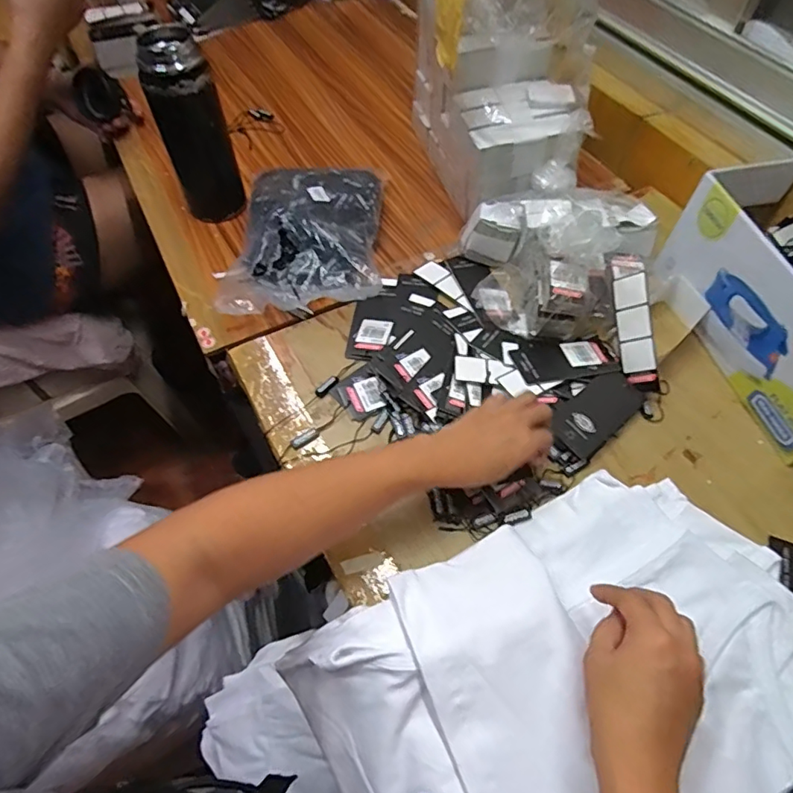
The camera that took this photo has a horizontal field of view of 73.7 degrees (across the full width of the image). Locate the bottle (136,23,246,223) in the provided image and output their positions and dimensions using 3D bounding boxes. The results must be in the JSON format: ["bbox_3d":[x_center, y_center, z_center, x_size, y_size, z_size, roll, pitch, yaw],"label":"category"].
[{"bbox_3d":[-0.241,-0.308,0.626,0.072,0.199,0.063,-27,62,-17],"label":"bottle"}]

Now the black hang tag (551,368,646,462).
[{"bbox_3d":[0.197,0.015,0.516,0.109,0.005,0.050,-34,78,-28],"label":"black hang tag"}]

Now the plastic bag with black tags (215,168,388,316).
[{"bbox_3d":[-0.107,-0.199,0.625,0.177,0.061,0.243,0,58,-1],"label":"plastic bag with black tags"}]

